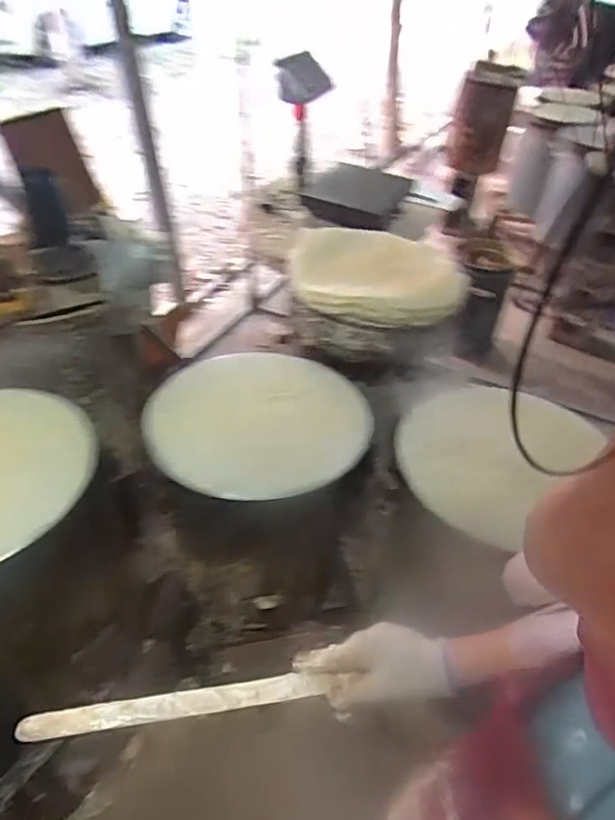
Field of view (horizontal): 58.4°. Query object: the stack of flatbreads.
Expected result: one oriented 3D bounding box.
[{"bbox_3d":[0.161,-0.333,1.295,0.410,0.056,0.393,-5,42,-10],"label":"stack of flatbreads"}]

